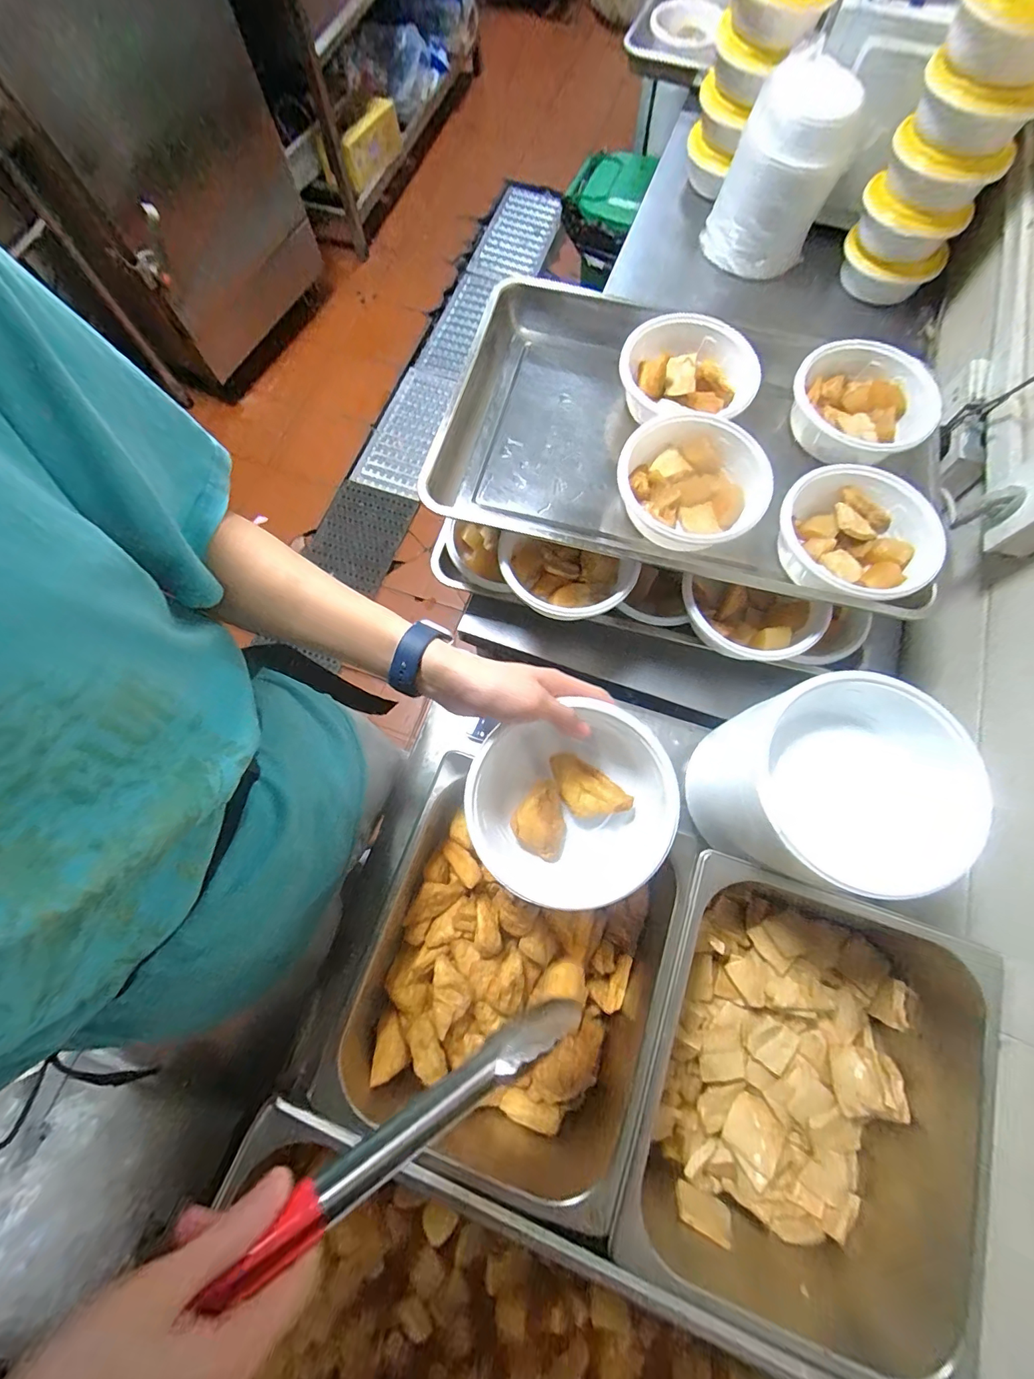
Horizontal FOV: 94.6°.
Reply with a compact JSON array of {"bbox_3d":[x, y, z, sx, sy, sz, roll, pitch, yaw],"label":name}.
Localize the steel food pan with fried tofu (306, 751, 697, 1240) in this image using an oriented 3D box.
[{"bbox_3d":[0.004,0.267,0.463,0.278,0.105,0.313,21,74,7],"label":"steel food pan with fried tofu"}]

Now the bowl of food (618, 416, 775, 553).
[{"bbox_3d":[0.206,-0.243,0.563,0.157,0.053,0.166,0,73,1],"label":"bowl of food"}]

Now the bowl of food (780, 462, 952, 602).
[{"bbox_3d":[0.377,-0.170,0.545,0.167,0.061,0.159,0,73,1],"label":"bowl of food"}]

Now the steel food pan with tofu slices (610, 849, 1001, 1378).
[{"bbox_3d":[0.255,0.354,0.438,0.287,0.127,0.320,21,74,7],"label":"steel food pan with tofu slices"}]

